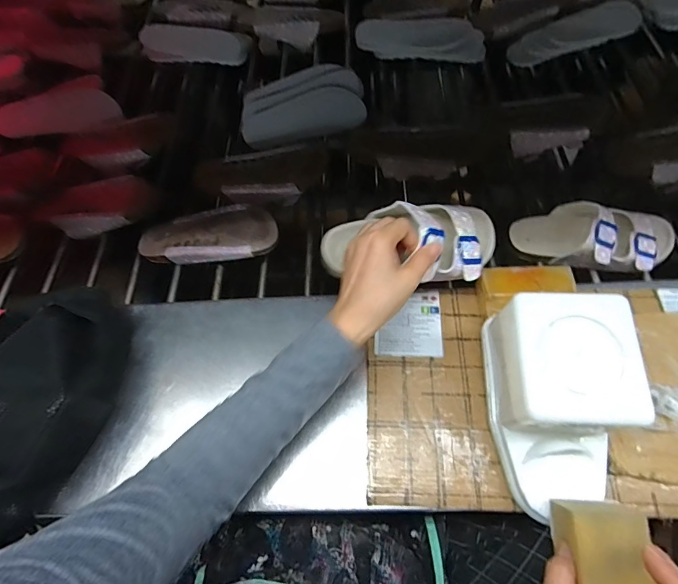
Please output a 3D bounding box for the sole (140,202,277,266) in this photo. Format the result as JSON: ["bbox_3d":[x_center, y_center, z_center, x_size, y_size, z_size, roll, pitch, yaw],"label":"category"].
[{"bbox_3d":[-0.187,-0.084,0.577,0.204,0.026,0.086,-1,56,3],"label":"sole"}]

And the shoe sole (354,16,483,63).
[{"bbox_3d":[0.151,-0.477,0.761,0.245,0.065,0.046,11,57,11],"label":"shoe sole"}]

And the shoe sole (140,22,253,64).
[{"bbox_3d":[-0.298,-0.504,0.821,0.234,0.020,0.084,8,86,9],"label":"shoe sole"}]

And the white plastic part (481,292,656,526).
[{"bbox_3d":[0.195,0.095,0.353,0.098,0.118,0.175,1,56,3],"label":"white plastic part"}]

